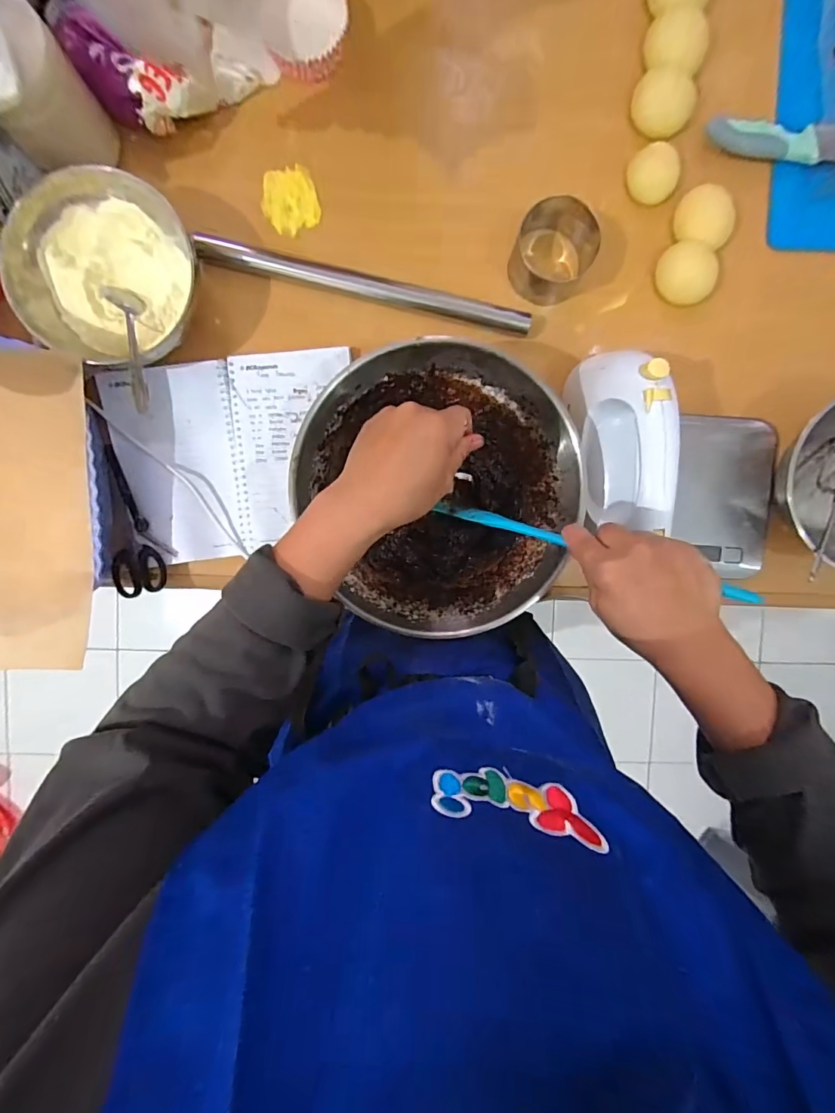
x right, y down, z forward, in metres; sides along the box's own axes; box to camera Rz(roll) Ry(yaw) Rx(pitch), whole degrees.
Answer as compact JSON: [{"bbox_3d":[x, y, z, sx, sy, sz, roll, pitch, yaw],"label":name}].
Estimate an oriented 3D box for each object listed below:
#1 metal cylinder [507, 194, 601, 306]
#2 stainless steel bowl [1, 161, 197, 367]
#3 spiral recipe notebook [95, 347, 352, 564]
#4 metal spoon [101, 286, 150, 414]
[{"bbox_3d":[0.145,-0.322,0.474,0.080,0.058,0.096,37,93,-3],"label":"metal cylinder"},{"bbox_3d":[-0.298,-0.277,0.445,0.154,0.061,0.166,0,94,-1],"label":"stainless steel bowl"},{"bbox_3d":[-0.197,-0.106,0.486,0.243,0.009,0.206,-6,94,-1],"label":"spiral recipe notebook"},{"bbox_3d":[-0.269,-0.199,0.425,0.024,0.026,0.152,-21,70,1],"label":"metal spoon"}]

